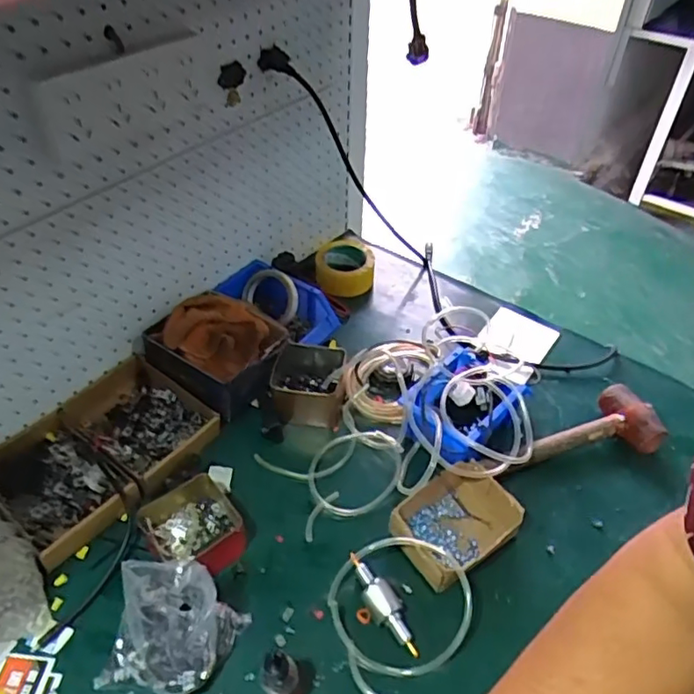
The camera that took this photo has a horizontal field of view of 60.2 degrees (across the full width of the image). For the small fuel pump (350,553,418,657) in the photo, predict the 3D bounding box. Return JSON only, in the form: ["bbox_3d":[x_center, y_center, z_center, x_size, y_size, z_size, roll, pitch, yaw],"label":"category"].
[{"bbox_3d":[0.041,0.284,0.663,0.033,0.035,0.116,-24,50,-24],"label":"small fuel pump"}]

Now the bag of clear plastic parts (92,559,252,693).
[{"bbox_3d":[-0.182,0.291,0.614,0.123,0.089,0.111,12,45,11],"label":"bag of clear plastic parts"}]

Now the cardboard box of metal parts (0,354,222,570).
[{"bbox_3d":[-0.321,0.137,0.795,0.178,0.055,0.265,30,51,26],"label":"cardboard box of metal parts"}]

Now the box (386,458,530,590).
[{"bbox_3d":[0.131,0.210,0.726,0.146,0.061,0.108,-24,50,-24],"label":"box"}]

